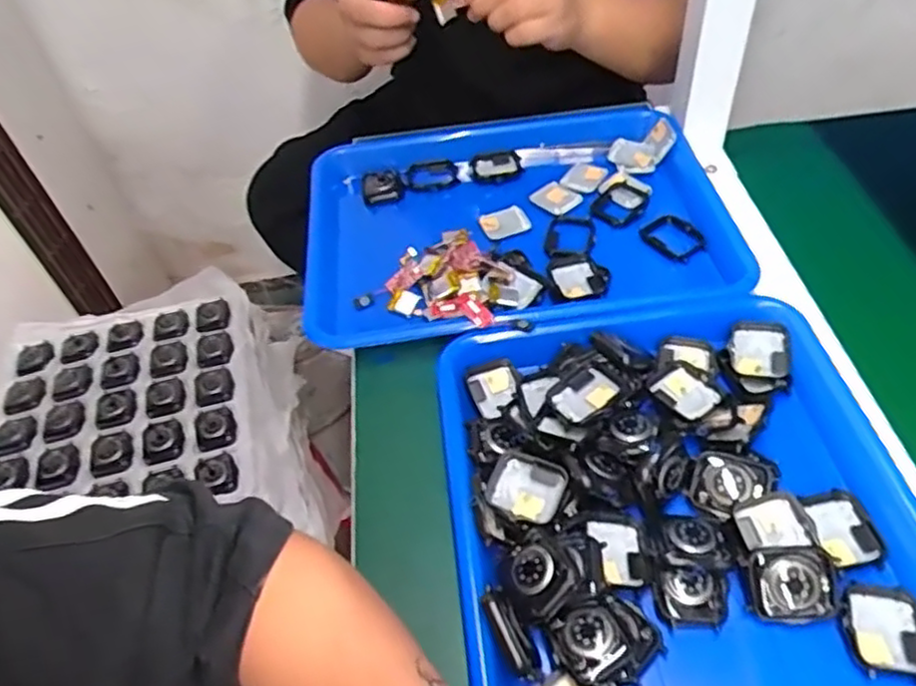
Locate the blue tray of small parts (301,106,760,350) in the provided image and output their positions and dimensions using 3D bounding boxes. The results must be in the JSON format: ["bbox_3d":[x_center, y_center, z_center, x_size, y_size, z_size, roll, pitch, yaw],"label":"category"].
[{"bbox_3d":[0.047,-0.098,0.592,0.338,0.056,0.258,-8,48,1],"label":"blue tray of small parts"}]

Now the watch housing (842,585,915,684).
[{"bbox_3d":[0.218,0.147,0.353,0.041,0.010,0.045,1,49,9],"label":"watch housing"}]

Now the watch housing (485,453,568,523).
[{"bbox_3d":[0.040,0.087,0.408,0.043,0.018,0.038,20,54,23],"label":"watch housing"}]

